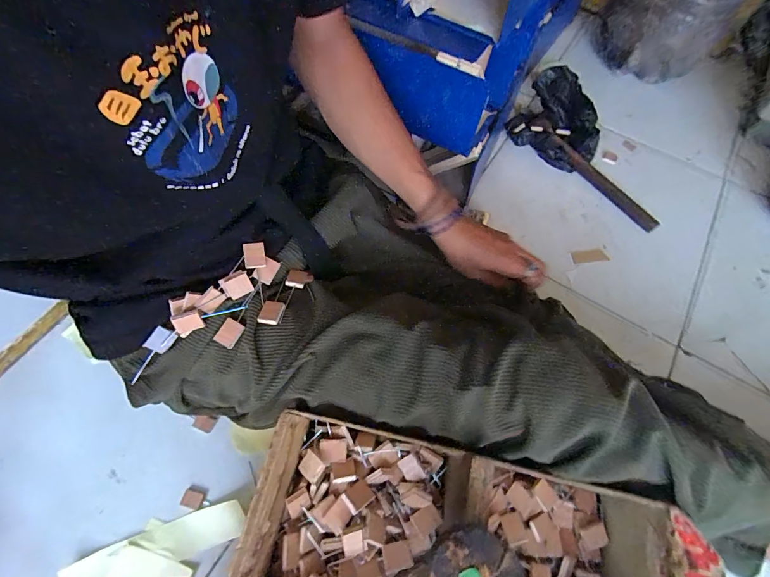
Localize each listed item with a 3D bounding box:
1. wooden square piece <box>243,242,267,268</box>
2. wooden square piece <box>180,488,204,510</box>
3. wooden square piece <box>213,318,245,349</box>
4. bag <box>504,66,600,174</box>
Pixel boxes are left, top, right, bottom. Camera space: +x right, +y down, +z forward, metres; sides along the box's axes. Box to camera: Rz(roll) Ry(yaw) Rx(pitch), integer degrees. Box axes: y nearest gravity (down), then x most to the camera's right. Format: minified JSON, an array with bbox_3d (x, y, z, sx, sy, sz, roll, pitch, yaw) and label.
[{"bbox_3d":[-0.131,-0.033,0.357,0.020,0.004,0.025,-8,88,-14],"label":"wooden square piece"},{"bbox_3d":[-0.236,0.258,0.435,0.024,0.004,0.020,13,66,5],"label":"wooden square piece"},{"bbox_3d":[-0.149,0.042,0.338,0.020,0.004,0.024,26,68,10],"label":"wooden square piece"},{"bbox_3d":[0.330,-0.322,0.685,0.139,0.086,0.189,-31,70,-14],"label":"bag"}]

